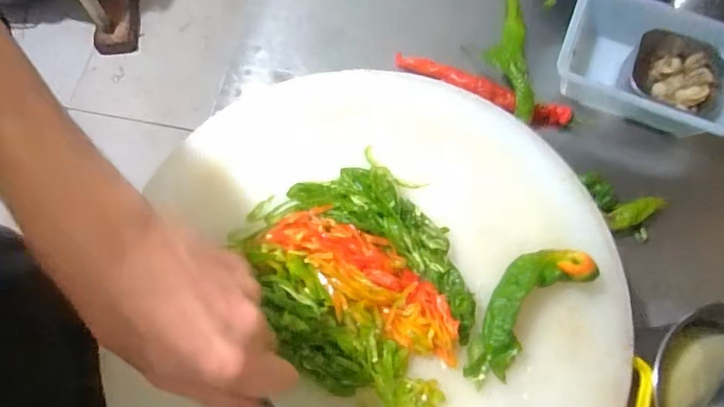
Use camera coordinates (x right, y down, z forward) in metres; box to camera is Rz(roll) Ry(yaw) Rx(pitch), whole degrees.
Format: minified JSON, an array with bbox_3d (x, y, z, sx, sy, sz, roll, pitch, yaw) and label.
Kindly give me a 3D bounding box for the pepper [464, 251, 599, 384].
[{"bbox_3d":[0.123,0.080,0.375,0.049,0.025,0.126,42,74,14],"label":"pepper"}]

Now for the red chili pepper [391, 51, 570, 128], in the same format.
[{"bbox_3d":[0.141,-0.135,0.583,0.217,0.029,0.026,25,71,8],"label":"red chili pepper"}]

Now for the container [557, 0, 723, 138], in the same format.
[{"bbox_3d":[0.332,-0.163,0.588,0.190,0.066,0.140,24,71,8],"label":"container"}]

